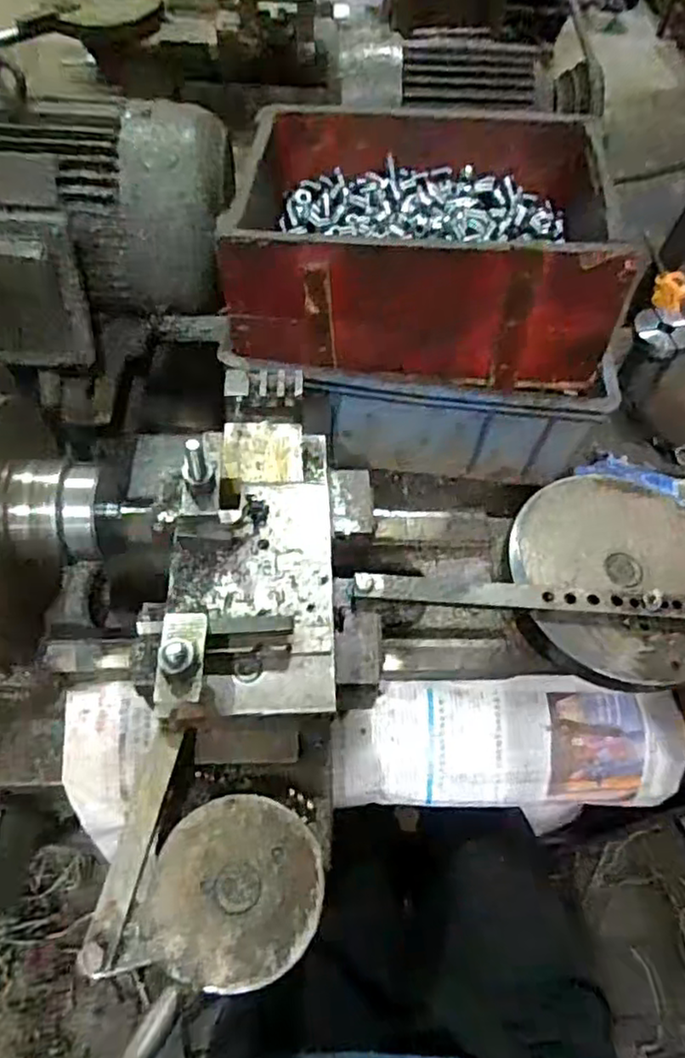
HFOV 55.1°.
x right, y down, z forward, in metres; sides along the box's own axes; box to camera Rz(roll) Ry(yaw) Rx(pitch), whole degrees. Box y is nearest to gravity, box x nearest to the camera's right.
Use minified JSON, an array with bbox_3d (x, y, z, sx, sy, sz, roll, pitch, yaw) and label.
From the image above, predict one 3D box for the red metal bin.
[{"bbox_3d":[0.077,-0.295,0.656,0.353,0.132,0.263,5,57,0],"label":"red metal bin"}]

